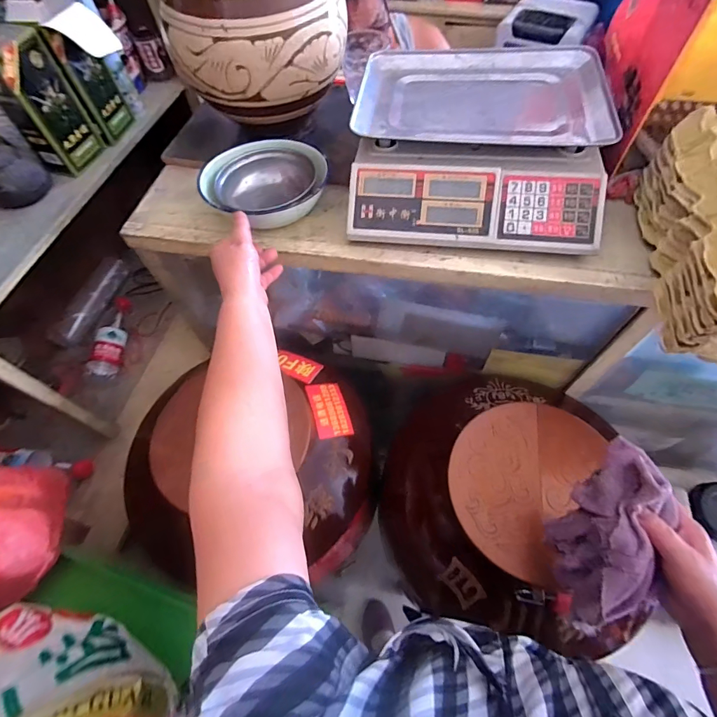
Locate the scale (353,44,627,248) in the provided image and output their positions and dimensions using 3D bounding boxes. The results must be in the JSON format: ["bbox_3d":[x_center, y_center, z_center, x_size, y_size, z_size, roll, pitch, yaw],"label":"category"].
[{"bbox_3d":[0.164,-0.312,0.556,0.320,0.105,0.345,5,60,5],"label":"scale"}]

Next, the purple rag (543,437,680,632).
[{"bbox_3d":[0.240,0.169,0.370,0.067,0.119,0.156,18,62,13],"label":"purple rag"}]

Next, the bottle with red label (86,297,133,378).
[{"bbox_3d":[-0.573,-0.057,0.907,0.053,0.061,0.226,-3,59,1],"label":"bottle with red label"}]

